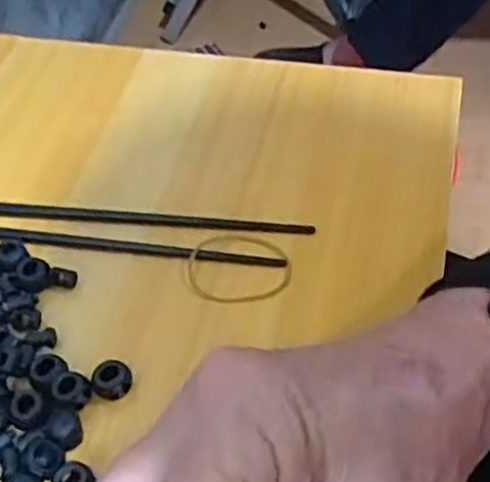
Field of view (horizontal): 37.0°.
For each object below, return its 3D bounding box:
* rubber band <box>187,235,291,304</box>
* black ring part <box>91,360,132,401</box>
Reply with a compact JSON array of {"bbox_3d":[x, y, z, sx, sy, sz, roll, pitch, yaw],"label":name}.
[{"bbox_3d":[-0.003,0.013,0.370,0.052,0.004,0.040,-5,51,0],"label":"rubber band"},{"bbox_3d":[-0.060,0.064,0.329,0.017,0.016,0.015,-21,53,-13],"label":"black ring part"}]

